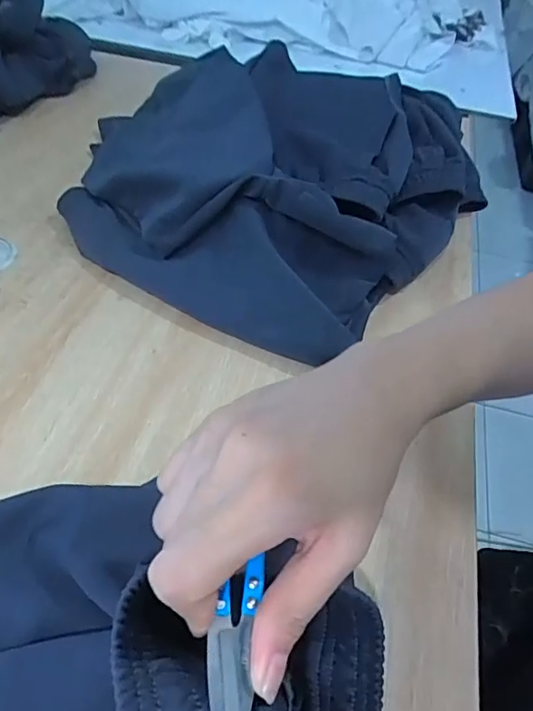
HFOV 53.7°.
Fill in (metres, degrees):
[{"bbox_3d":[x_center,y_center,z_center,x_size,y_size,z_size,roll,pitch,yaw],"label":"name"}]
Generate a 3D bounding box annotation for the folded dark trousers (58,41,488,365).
[{"bbox_3d":[0.014,-0.200,0.587,0.375,0.120,0.392,28,49,18],"label":"folded dark trousers"}]

